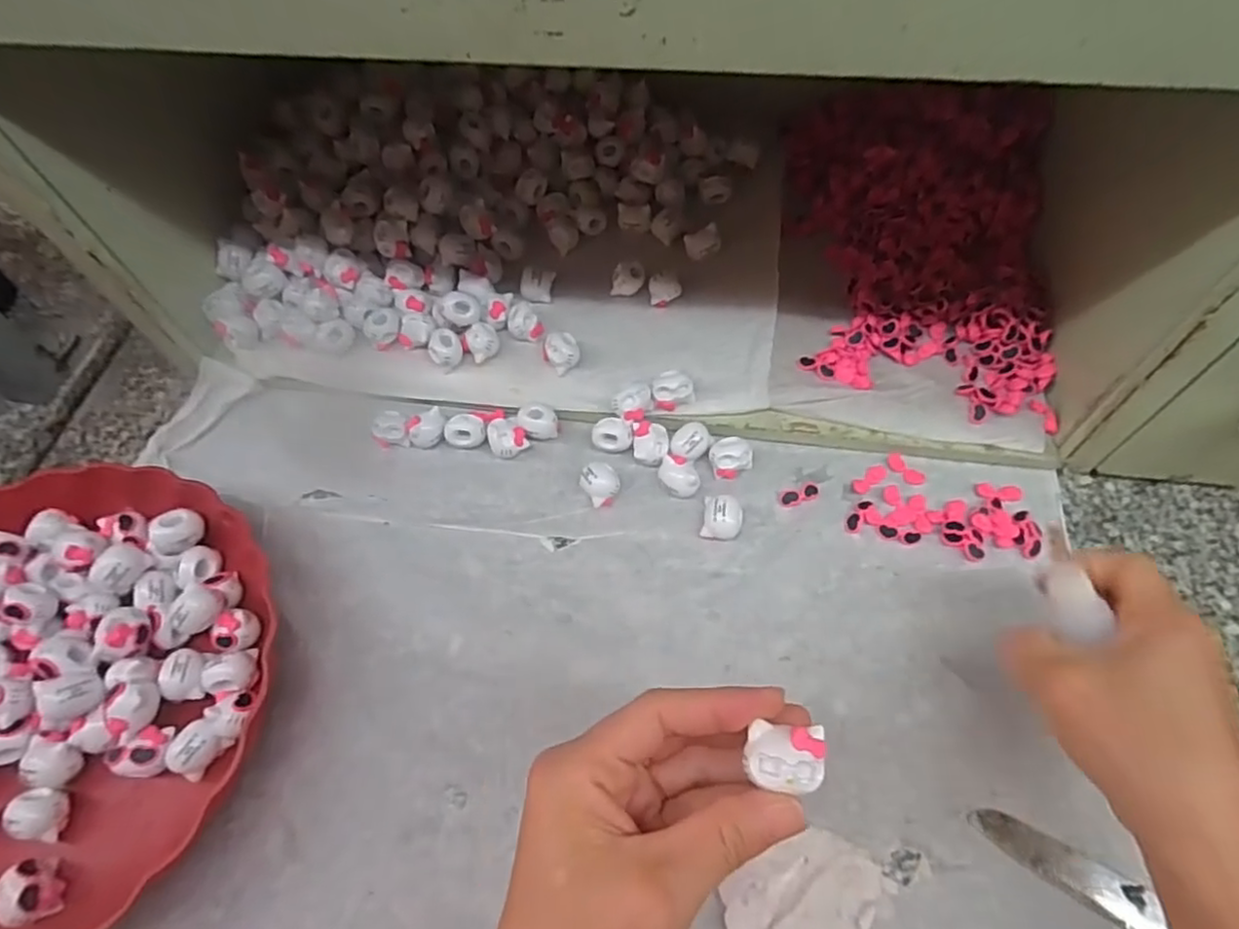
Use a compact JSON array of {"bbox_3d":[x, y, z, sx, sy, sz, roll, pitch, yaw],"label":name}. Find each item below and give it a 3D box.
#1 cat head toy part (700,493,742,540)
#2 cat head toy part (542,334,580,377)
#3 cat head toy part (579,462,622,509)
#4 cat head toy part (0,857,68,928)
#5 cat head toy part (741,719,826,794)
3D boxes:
[{"bbox_3d":[0.059,0.032,0.380,0.022,0.020,0.022,10,61,8],"label":"cat head toy part"},{"bbox_3d":[-0.036,-0.072,0.426,0.019,0.020,0.021,-31,63,-14],"label":"cat head toy part"},{"bbox_3d":[-0.011,0.012,0.397,0.024,0.017,0.025,-1,60,2],"label":"cat head toy part"},{"bbox_3d":[-0.267,0.193,0.298,0.018,0.019,0.024,-26,62,-12],"label":"cat head toy part"},{"bbox_3d":[0.055,0.095,0.214,0.024,0.007,0.020,3,60,5],"label":"cat head toy part"}]

